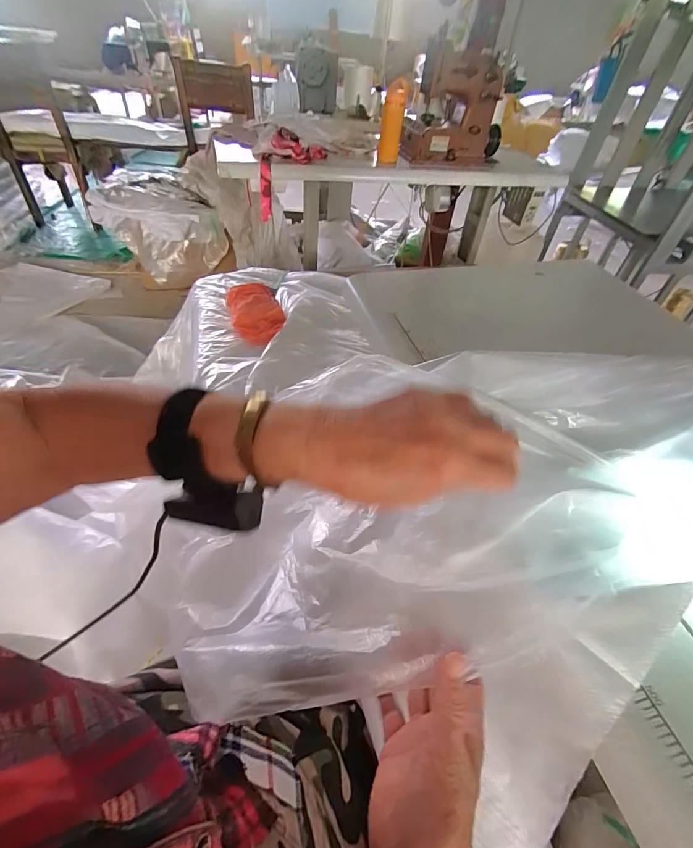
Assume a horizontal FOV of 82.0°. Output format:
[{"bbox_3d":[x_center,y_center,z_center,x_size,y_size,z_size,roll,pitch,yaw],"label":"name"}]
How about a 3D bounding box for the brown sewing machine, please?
[{"bbox_3d":[0.356,-0.998,1.281,0.323,0.288,0.211,11,46,5],"label":"brown sewing machine"}]

